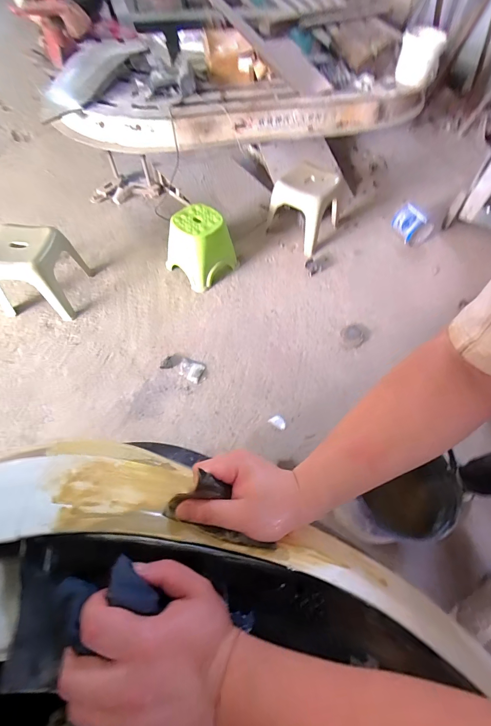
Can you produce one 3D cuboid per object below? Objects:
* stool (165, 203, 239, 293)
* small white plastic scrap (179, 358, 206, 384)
[{"bbox_3d":[-0.219,-0.580,1.605,0.253,0.299,0.282,39,64,21],"label":"stool"},{"bbox_3d":[-0.231,0.035,1.399,0.119,0.012,0.092,16,58,8],"label":"small white plastic scrap"}]

